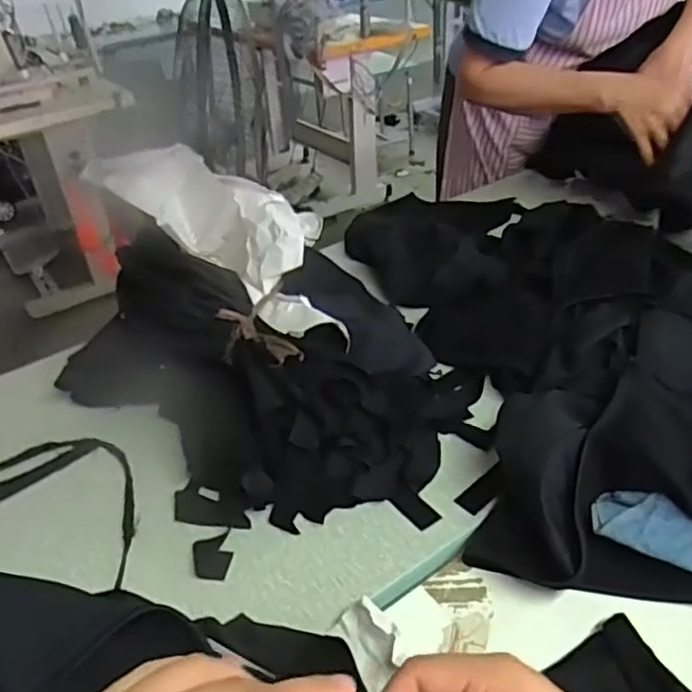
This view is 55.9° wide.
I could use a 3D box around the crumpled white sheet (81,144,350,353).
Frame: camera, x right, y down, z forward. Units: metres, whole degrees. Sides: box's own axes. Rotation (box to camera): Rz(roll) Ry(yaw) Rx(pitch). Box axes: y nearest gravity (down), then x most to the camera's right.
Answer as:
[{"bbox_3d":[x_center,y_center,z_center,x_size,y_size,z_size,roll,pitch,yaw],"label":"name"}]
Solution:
[{"bbox_3d":[-0.129,-0.121,0.747,0.354,0.087,0.128,37,49,11],"label":"crumpled white sheet"}]

